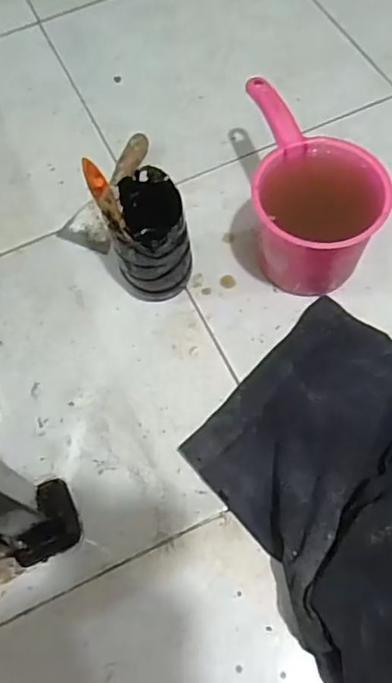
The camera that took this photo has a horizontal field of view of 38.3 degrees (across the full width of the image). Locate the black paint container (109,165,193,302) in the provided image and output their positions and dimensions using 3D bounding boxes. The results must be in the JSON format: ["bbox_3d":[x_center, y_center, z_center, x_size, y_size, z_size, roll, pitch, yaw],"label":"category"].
[{"bbox_3d":[-0.048,-0.110,0.623,0.079,0.126,0.095,-2,64,3],"label":"black paint container"}]

